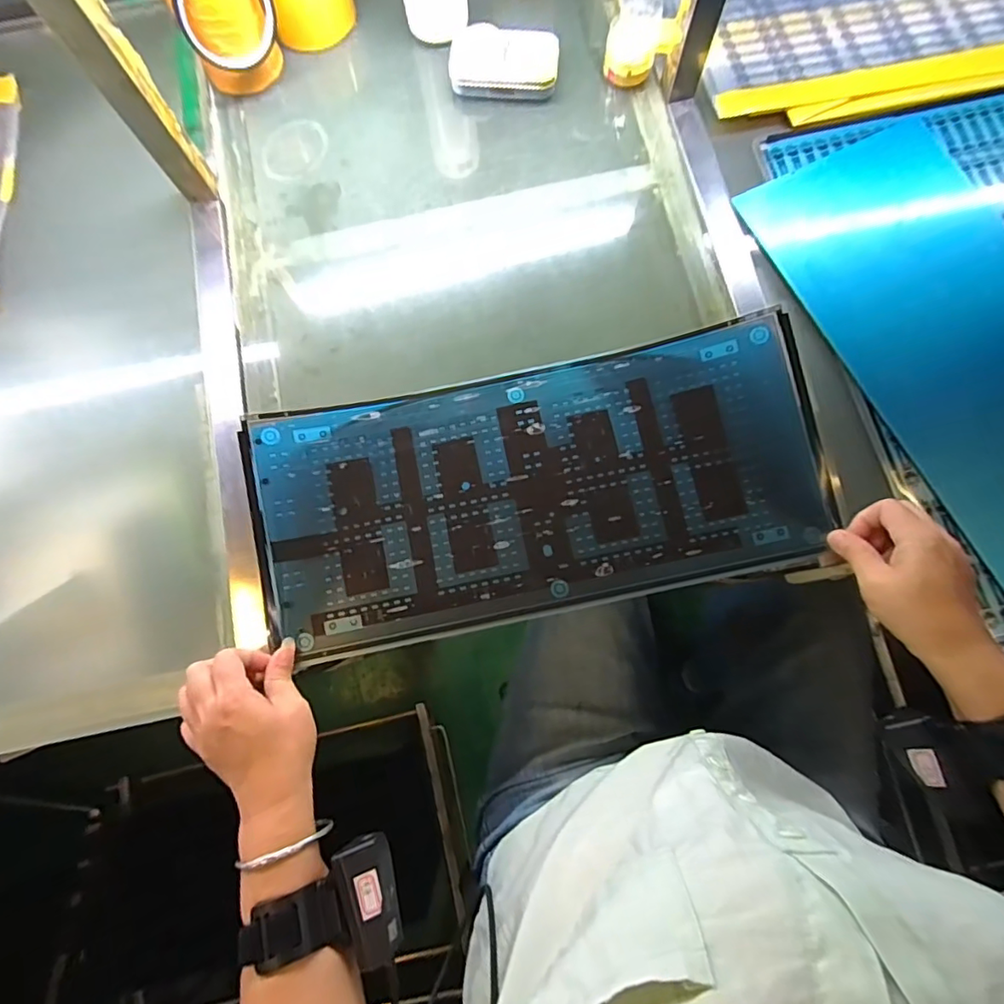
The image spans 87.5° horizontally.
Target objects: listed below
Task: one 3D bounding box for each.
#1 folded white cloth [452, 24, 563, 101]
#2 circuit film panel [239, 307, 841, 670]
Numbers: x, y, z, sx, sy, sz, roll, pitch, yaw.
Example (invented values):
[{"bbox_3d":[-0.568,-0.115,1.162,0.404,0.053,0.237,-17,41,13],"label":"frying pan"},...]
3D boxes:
[{"bbox_3d":[0.002,-0.455,0.545,0.109,0.030,0.061,-2,80,1],"label":"folded white cloth"},{"bbox_3d":[0.031,-0.014,0.456,0.477,0.030,0.214,-12,80,-1],"label":"circuit film panel"}]

